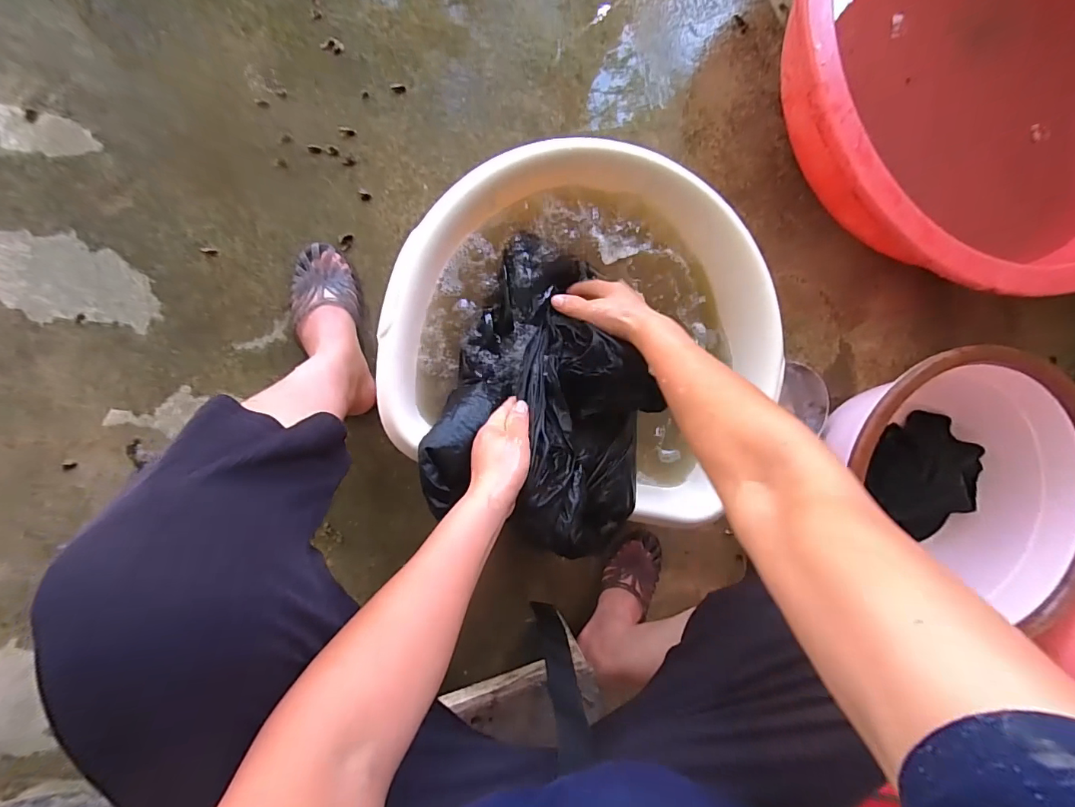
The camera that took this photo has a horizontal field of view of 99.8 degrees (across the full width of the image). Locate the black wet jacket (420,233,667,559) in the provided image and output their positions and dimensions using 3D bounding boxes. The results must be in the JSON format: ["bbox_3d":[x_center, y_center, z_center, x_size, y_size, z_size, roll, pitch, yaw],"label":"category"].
[{"bbox_3d":[0.027,-0.016,0.501,0.228,0.128,0.306,21,88,-8],"label":"black wet jacket"}]

